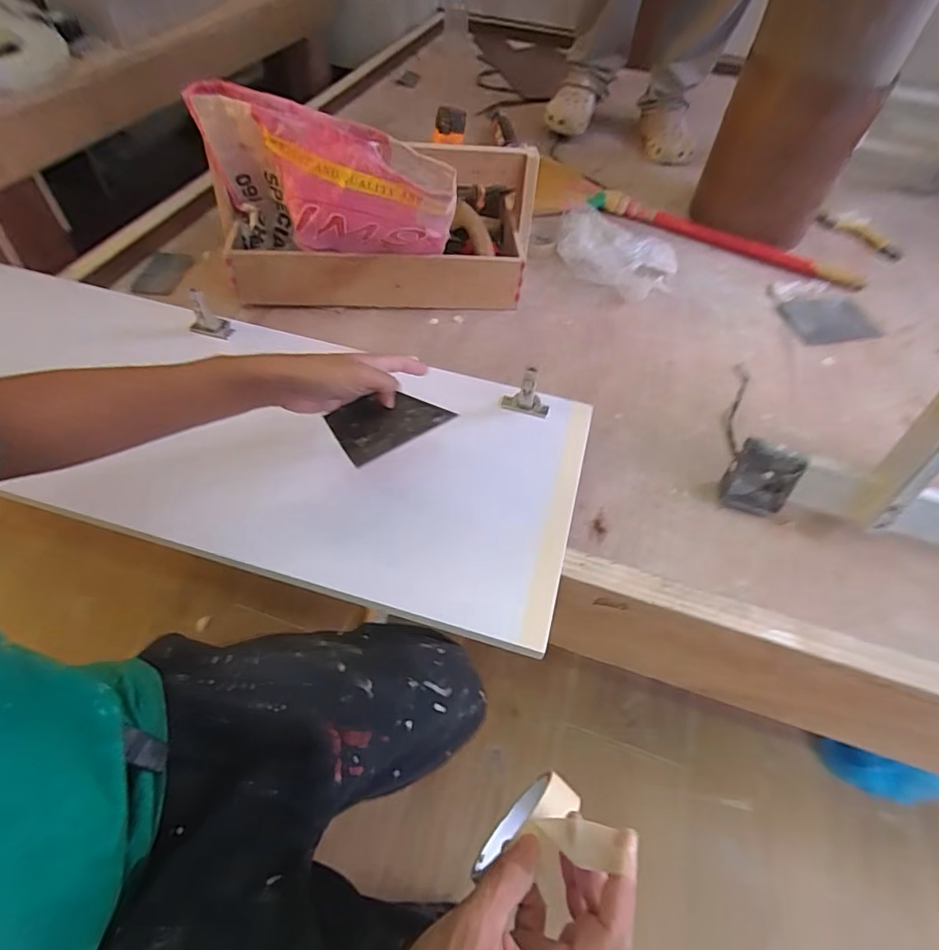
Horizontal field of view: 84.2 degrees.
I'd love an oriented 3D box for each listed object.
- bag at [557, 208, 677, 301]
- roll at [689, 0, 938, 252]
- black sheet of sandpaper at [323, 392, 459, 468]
[{"bbox_3d":[0.280,-0.437,1.008,0.245,0.048,0.228,24,55,13],"label":"bag"},{"bbox_3d":[0.633,-0.706,1.000,0.244,0.425,0.238,26,56,14],"label":"roll"},{"bbox_3d":[-0.084,-0.057,0.530,0.105,0.006,0.087,-28,51,-19],"label":"black sheet of sandpaper"}]

